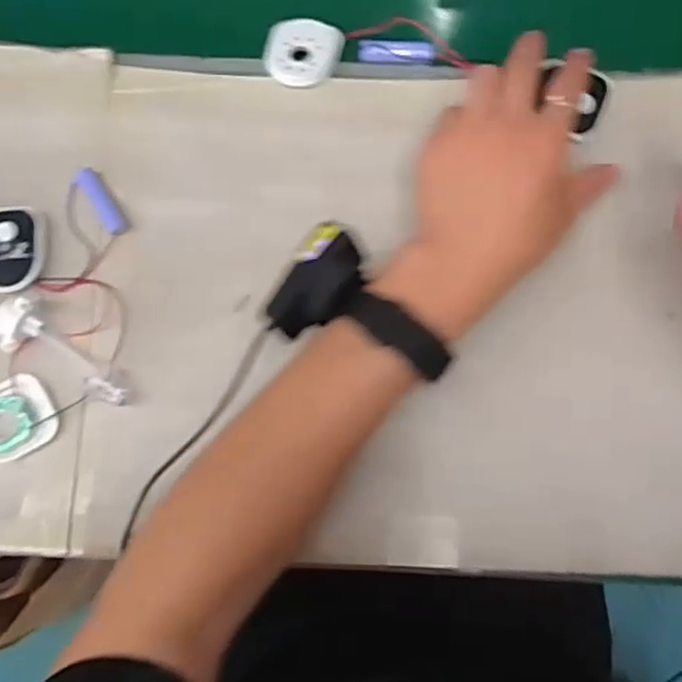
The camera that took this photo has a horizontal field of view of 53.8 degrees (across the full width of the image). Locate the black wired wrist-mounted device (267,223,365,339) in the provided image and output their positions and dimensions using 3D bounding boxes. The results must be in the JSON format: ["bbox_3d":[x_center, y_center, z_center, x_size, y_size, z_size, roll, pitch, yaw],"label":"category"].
[{"bbox_3d":[-0.011,-0.031,0.378,0.039,0.028,0.064,28,83,4],"label":"black wired wrist-mounted device"}]

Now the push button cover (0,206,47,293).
[{"bbox_3d":[-0.221,-0.061,0.447,0.045,0.016,0.054,-2,82,0],"label":"push button cover"}]

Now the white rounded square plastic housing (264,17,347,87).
[{"bbox_3d":[-0.026,-0.201,0.468,0.050,0.011,0.048,8,82,1],"label":"white rounded square plastic housing"}]

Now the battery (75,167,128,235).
[{"bbox_3d":[-0.161,-0.094,0.454,0.014,0.012,0.050,-35,83,-4],"label":"battery"}]

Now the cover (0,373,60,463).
[{"bbox_3d":[-0.215,0.051,0.435,0.059,0.009,0.048,-27,83,-4],"label":"cover"}]

